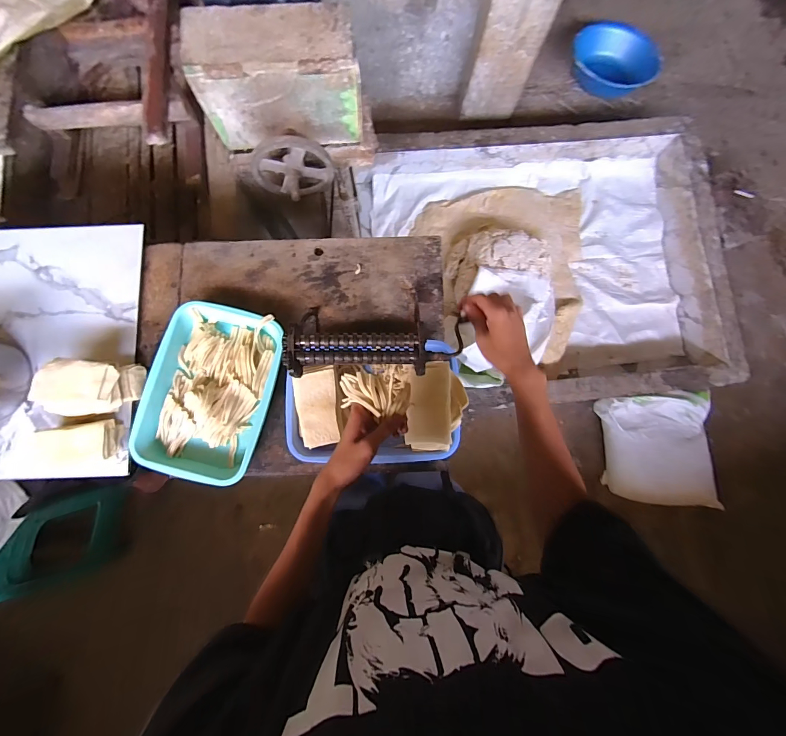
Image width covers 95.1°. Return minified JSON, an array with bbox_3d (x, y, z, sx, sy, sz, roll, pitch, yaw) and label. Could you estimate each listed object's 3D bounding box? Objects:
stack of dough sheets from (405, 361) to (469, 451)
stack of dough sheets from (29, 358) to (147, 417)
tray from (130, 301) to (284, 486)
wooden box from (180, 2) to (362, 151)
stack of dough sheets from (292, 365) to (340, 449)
[{"bbox_3d":[0.075,0.070,0.630,0.100,0.062,0.152,6,81,-3],"label":"stack of dough sheets"},{"bbox_3d":[-0.545,0.035,0.634,0.151,0.065,0.095,4,81,-3],"label":"stack of dough sheets"},{"bbox_3d":[-0.336,0.043,0.670,0.226,0.043,0.326,14,81,-1],"label":"tray"},{"bbox_3d":[-0.257,-0.654,0.826,0.340,0.226,0.136,-7,82,-4],"label":"wooden box"},{"bbox_3d":[-0.137,0.068,0.636,0.076,0.040,0.137,-5,82,-4],"label":"stack of dough sheets"}]

